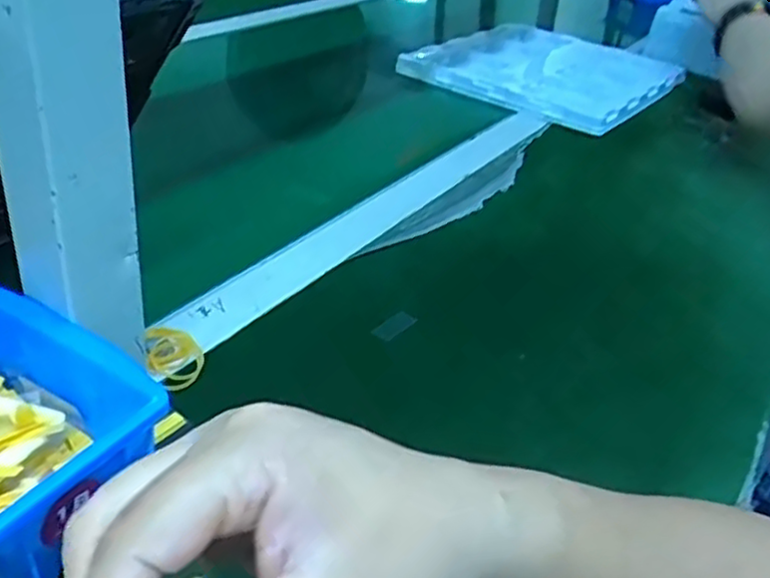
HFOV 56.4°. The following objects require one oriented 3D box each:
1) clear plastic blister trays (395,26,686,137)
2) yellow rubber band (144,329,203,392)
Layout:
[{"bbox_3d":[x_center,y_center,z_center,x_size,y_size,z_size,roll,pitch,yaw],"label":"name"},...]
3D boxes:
[{"bbox_3d":[0.221,-0.286,0.927,0.276,0.020,0.341,28,39,29],"label":"clear plastic blister trays"},{"bbox_3d":[-0.122,0.040,0.415,0.030,0.013,0.045,-6,35,-20],"label":"yellow rubber band"}]

